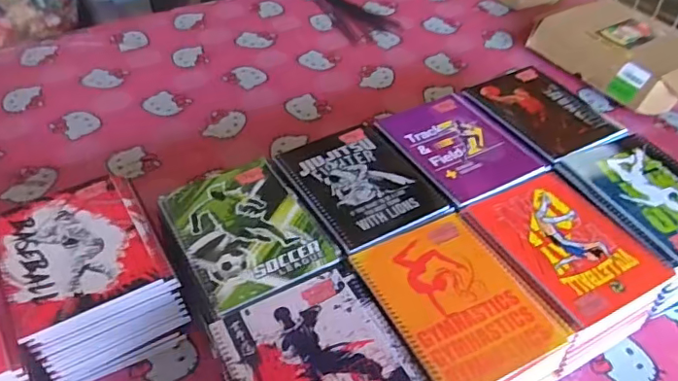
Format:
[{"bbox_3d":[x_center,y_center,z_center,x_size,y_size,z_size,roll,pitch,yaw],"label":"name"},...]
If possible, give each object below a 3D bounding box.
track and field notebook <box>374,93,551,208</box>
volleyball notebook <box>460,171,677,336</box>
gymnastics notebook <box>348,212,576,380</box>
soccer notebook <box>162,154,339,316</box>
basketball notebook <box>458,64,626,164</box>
[{"bbox_3d":[0.169,-0.071,0.783,0.164,0.009,0.202,-23,49,-22],"label":"track and field notebook"},{"bbox_3d":[0.272,0.059,0.662,0.169,0.019,0.205,-21,48,-20],"label":"volleyball notebook"},{"bbox_3d":[0.128,0.111,0.597,0.160,0.010,0.195,-20,48,-20],"label":"gymnastics notebook"},{"bbox_3d":[-0.112,0.042,0.663,0.150,0.007,0.206,-23,49,-22],"label":"soccer notebook"},{"bbox_3d":[0.312,-0.126,0.834,0.138,0.015,0.212,-21,48,-20],"label":"basketball notebook"}]

